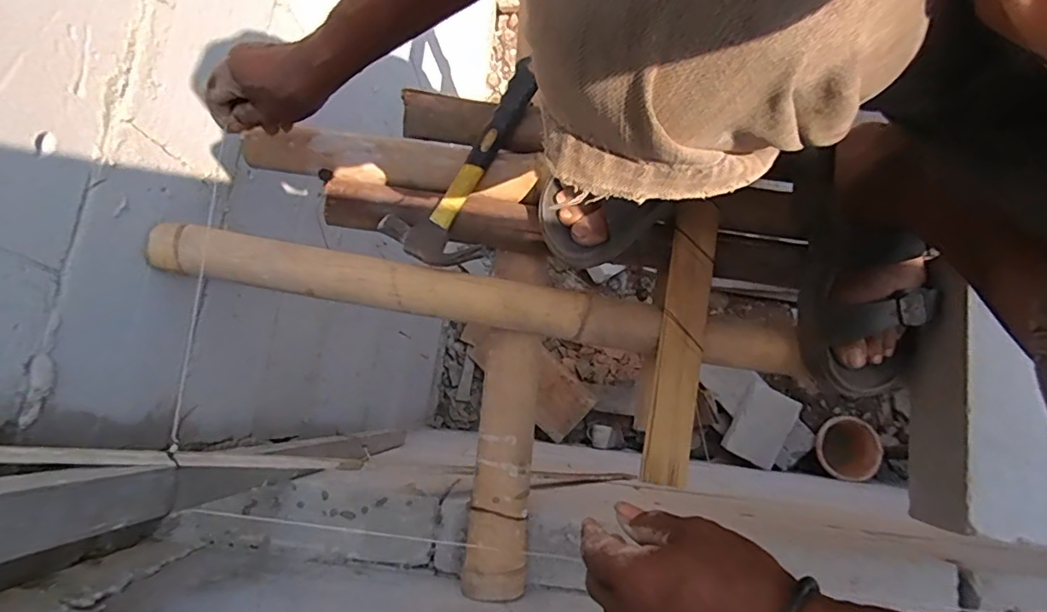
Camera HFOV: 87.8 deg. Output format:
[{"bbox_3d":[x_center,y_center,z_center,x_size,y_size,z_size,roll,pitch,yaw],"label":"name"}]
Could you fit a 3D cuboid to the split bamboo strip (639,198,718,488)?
[{"bbox_3d":[0.163,0.035,0.561,0.047,0.014,0.288,10,84,-3],"label":"split bamboo strip"}]

